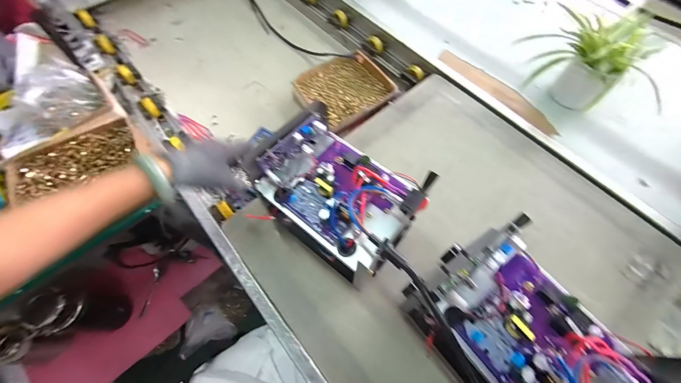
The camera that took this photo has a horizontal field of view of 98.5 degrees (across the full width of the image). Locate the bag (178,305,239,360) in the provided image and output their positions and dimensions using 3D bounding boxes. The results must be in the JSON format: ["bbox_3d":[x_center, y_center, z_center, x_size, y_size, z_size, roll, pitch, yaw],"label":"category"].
[{"bbox_3d":[-0.525,0.525,1.132,0.195,0.099,0.142,-21,66,-9],"label":"bag"}]

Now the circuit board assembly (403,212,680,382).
[{"bbox_3d":[0.202,0.151,0.311,0.169,0.072,0.224,-36,72,-13],"label":"circuit board assembly"}]

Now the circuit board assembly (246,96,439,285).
[{"bbox_3d":[-0.006,-0.005,0.391,0.212,0.080,0.157,38,73,15],"label":"circuit board assembly"}]

